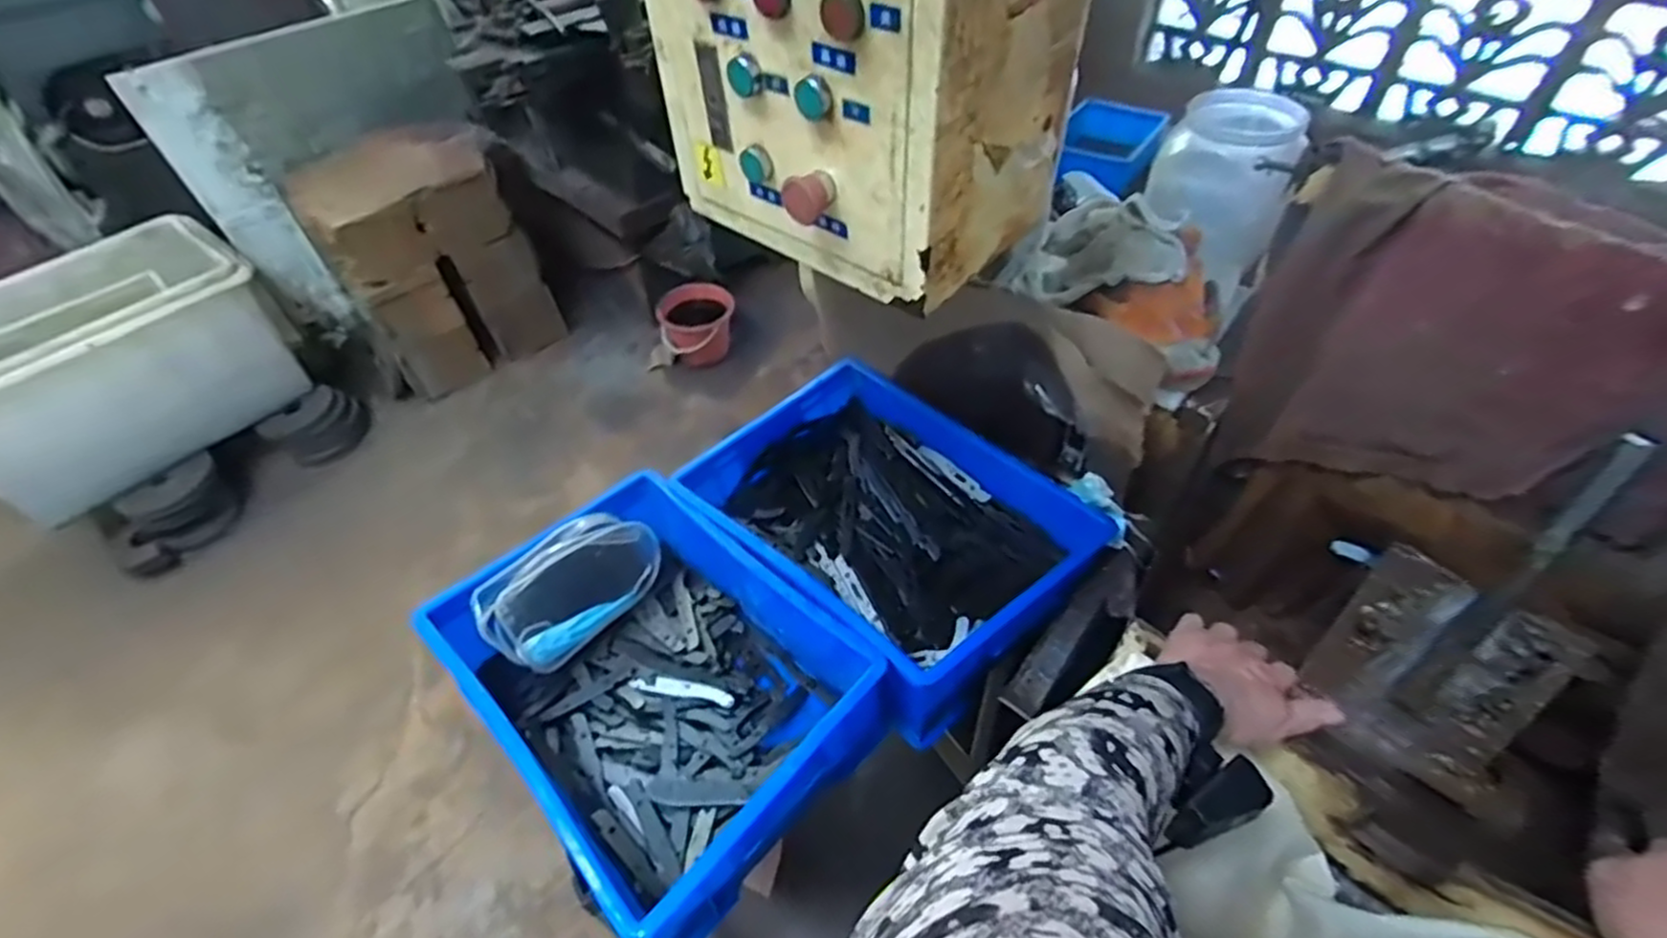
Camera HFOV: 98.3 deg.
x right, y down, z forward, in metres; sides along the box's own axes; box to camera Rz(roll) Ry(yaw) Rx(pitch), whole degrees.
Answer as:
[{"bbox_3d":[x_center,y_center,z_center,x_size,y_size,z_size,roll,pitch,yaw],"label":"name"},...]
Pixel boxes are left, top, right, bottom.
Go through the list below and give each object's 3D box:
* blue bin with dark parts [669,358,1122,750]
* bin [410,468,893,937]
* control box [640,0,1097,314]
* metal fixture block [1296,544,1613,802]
[{"bbox_3d":[0.051,0.055,0.853,0.295,0.105,0.421,-36,56,-26],"label":"blue bin with dark parts"},{"bbox_3d":[-0.185,0.206,0.746,0.402,0.133,0.294,34,58,28],"label":"bin"},{"bbox_3d":[0.027,-0.331,0.576,0.234,0.290,0.298,-37,56,-26],"label":"control box"},{"bbox_3d":[0.526,0.183,0.636,0.154,0.184,0.029,33,31,25],"label":"metal fixture block"}]

